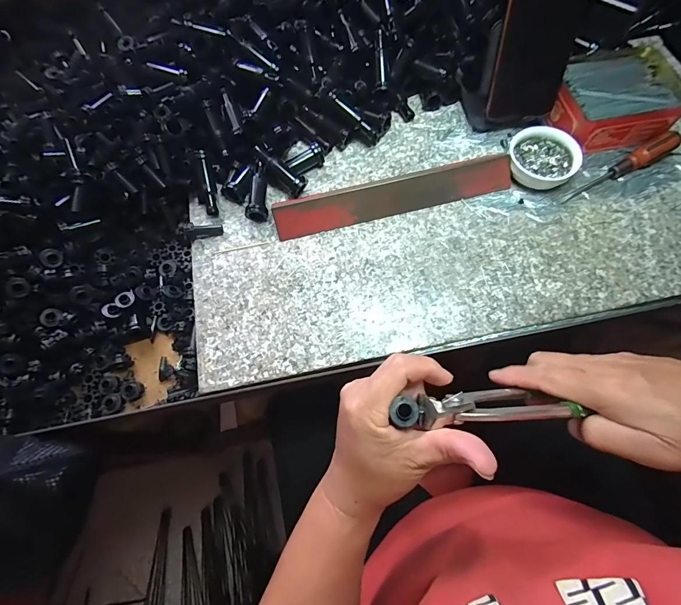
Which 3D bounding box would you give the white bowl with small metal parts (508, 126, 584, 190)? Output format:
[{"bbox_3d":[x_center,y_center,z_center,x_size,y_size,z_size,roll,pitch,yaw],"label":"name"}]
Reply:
[{"bbox_3d":[0.219,-0.157,0.395,0.071,0.023,0.069,-1,68,3],"label":"white bowl with small metal parts"}]

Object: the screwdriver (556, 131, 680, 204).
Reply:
[{"bbox_3d":[0.303,-0.142,0.388,0.142,0.028,0.023,-32,70,-9],"label":"screwdriver"}]

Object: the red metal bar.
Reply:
[{"bbox_3d":[0.059,-0.114,0.385,0.257,0.025,0.029,-14,68,-3],"label":"red metal bar"}]

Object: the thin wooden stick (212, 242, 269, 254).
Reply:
[{"bbox_3d":[-0.106,-0.059,0.388,0.059,0.004,0.004,-12,68,-2],"label":"thin wooden stick"}]

